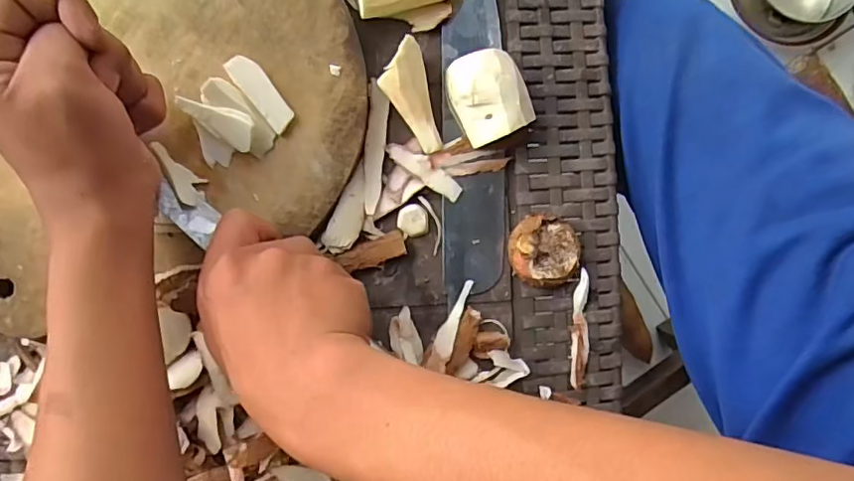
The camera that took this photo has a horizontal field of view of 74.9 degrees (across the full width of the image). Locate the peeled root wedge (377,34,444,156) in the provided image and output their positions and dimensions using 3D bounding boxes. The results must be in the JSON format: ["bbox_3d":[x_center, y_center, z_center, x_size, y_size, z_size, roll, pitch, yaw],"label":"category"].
[{"bbox_3d":[-0.009,-0.080,0.319,0.026,0.009,0.063,-19,108,-3],"label":"peeled root wedge"}]

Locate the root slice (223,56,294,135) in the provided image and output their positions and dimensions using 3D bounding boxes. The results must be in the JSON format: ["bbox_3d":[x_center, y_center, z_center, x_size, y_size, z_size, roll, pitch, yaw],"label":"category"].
[{"bbox_3d":[-0.093,-0.083,0.311,0.015,0.005,0.046,-39,90,-4],"label":"root slice"}]

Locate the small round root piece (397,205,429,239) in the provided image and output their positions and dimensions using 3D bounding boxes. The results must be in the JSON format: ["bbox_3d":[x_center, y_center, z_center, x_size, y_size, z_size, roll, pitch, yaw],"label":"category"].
[{"bbox_3d":[-0.008,-0.012,0.329,0.018,0.007,0.018,0,88,-3],"label":"small round root piece"}]

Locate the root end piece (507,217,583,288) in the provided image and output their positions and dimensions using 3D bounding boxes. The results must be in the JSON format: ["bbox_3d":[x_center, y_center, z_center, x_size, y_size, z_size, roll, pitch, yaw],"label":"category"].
[{"bbox_3d":[0.068,0.006,0.322,0.042,0.023,0.041,-6,88,-3],"label":"root end piece"}]

